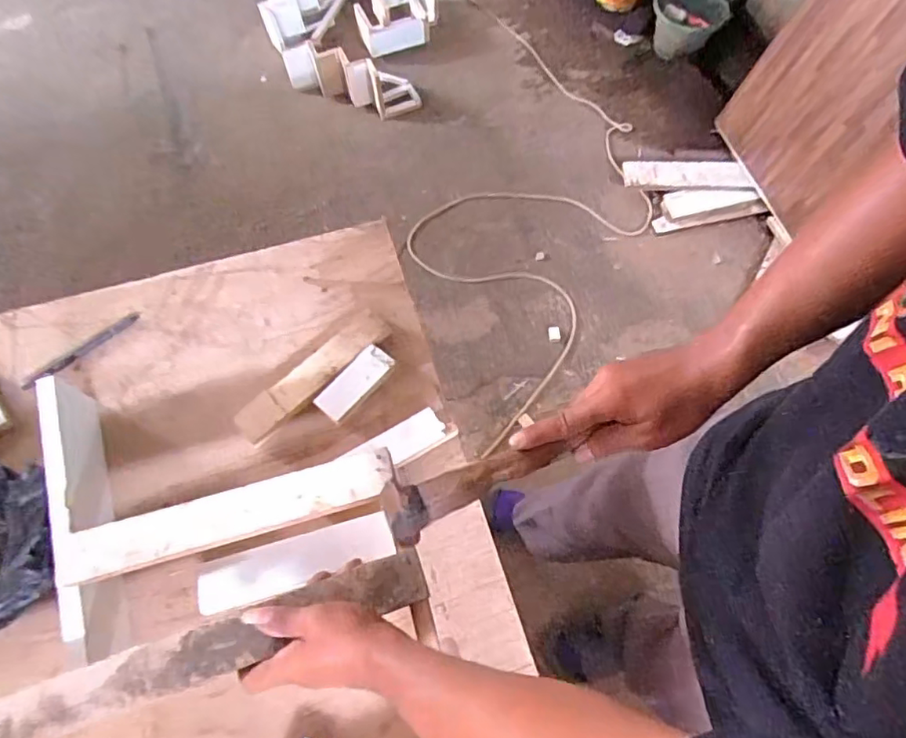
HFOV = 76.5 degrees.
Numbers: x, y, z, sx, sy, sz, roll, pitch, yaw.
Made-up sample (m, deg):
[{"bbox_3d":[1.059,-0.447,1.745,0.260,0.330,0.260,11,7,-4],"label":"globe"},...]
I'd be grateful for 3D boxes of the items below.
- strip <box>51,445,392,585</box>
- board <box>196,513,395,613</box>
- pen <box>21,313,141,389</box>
[{"bbox_3d":[-0.212,0.134,0.525,0.295,0.026,0.047,-16,71,-3],"label":"strip"},{"bbox_3d":[-0.160,0.196,0.589,0.195,0.018,0.048,-16,65,-7],"label":"board"},{"bbox_3d":[-0.454,-0.023,0.702,0.152,0.008,0.016,-36,69,-16],"label":"pen"}]

